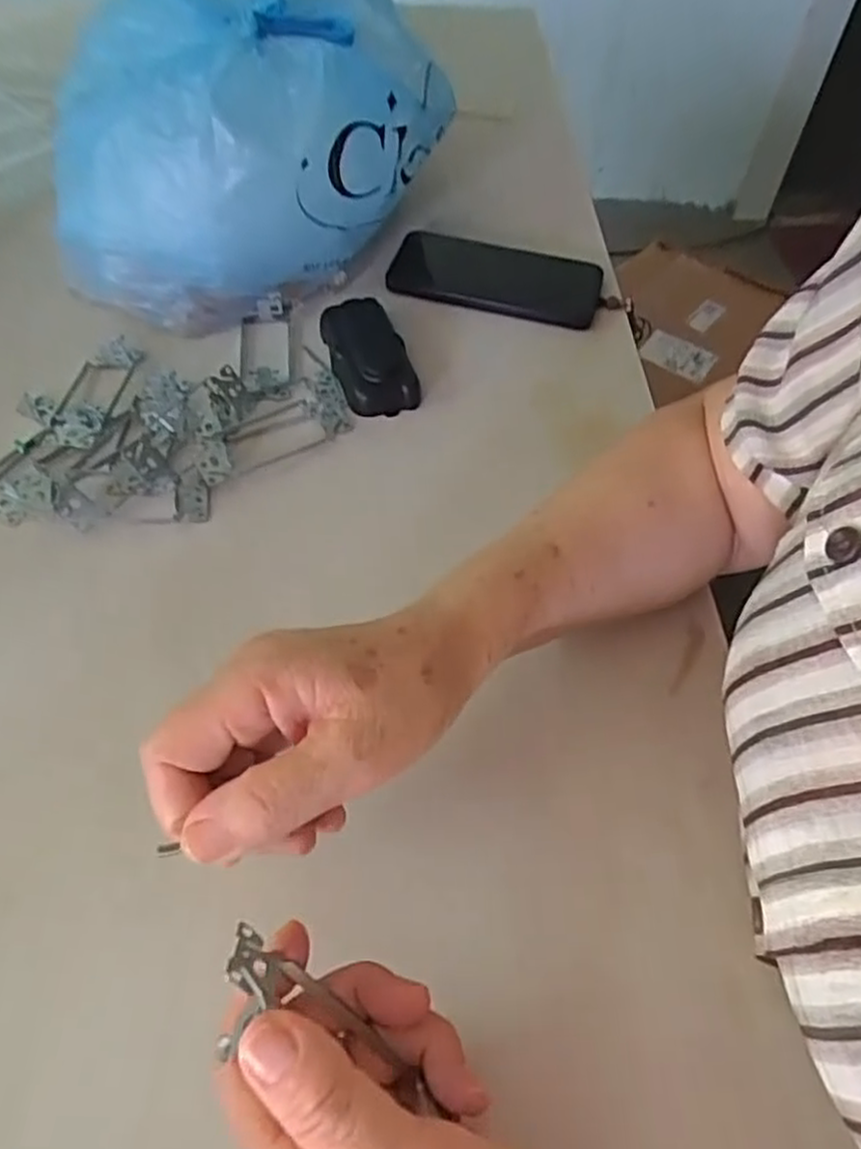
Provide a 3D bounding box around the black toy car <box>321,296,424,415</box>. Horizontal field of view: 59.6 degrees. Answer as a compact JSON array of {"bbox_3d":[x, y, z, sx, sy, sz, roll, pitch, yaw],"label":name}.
[{"bbox_3d":[-0.045,-0.162,0.542,0.054,0.027,0.108,-14,58,-9],"label":"black toy car"}]

